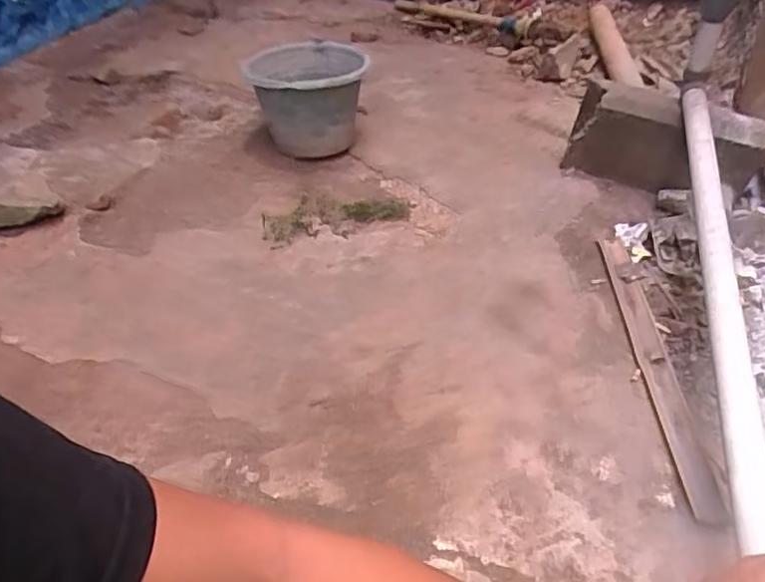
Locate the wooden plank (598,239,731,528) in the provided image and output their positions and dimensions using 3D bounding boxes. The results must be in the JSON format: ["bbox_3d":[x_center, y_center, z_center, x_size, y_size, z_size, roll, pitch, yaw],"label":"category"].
[{"bbox_3d":[0.468,0.115,1.064,0.063,0.020,0.611,2,47,-3],"label":"wooden plank"}]

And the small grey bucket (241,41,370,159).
[{"bbox_3d":[-0.171,-0.426,1.398,0.260,0.188,0.301,2,41,-6],"label":"small grey bucket"}]

